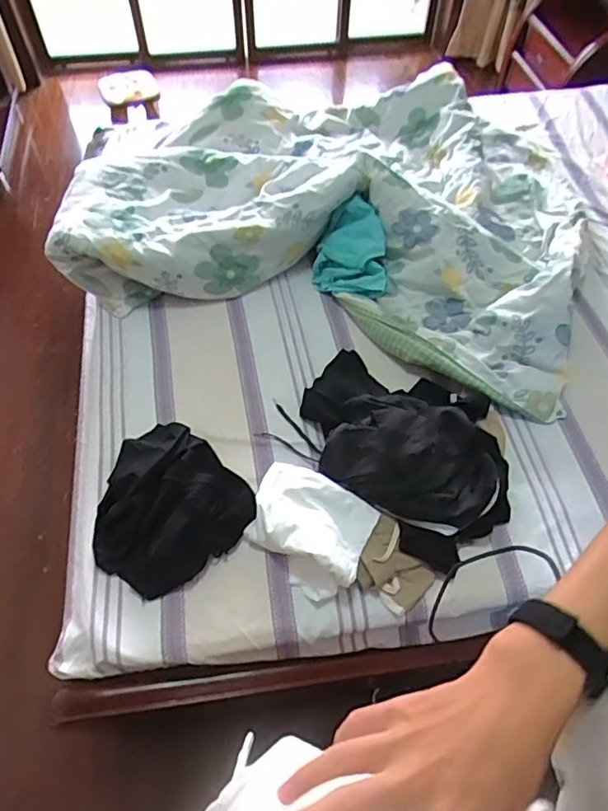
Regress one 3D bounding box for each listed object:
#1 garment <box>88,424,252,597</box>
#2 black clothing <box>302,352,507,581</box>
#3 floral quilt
[{"bbox_3d":[-0.286,0.191,1.126,0.299,0.110,0.300,-31,63,-20],"label":"garment"},{"bbox_3d":[0.214,0.056,1.184,0.491,0.138,0.395,33,62,19],"label":"black clothing"},{"bbox_3d":[0.118,-0.643,1.601,1.345,0.232,1.118,15,58,9],"label":"floral quilt"}]

